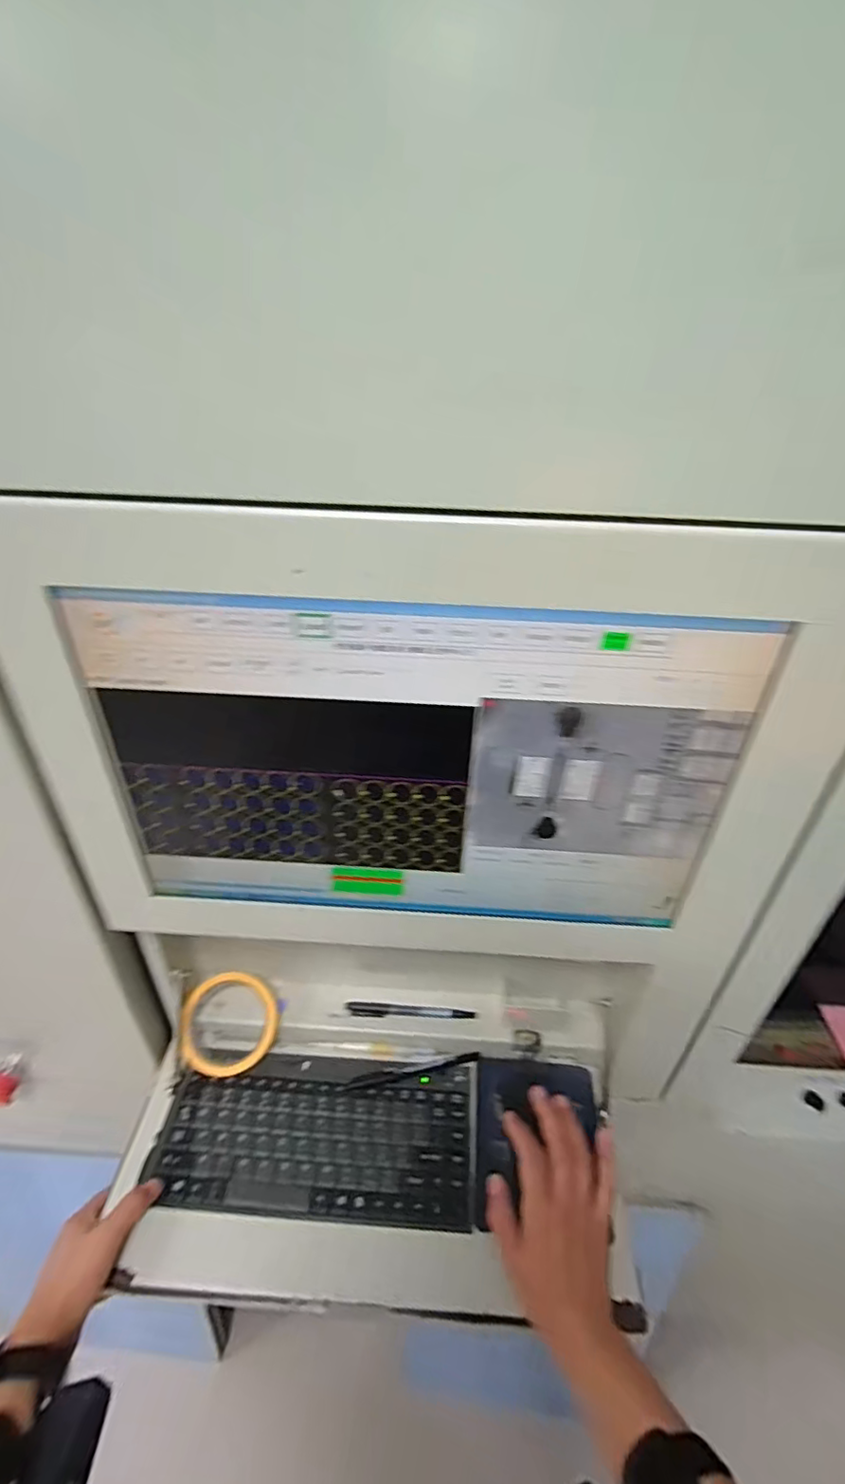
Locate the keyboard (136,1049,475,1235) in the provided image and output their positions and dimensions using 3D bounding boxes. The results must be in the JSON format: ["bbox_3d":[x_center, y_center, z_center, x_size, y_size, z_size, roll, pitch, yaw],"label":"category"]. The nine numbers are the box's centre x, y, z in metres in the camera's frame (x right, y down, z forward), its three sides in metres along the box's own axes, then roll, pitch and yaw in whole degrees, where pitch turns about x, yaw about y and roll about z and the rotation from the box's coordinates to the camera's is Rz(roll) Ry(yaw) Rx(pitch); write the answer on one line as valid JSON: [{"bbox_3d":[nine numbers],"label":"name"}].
[{"bbox_3d":[-0.096,0.372,0.559,0.288,0.019,0.138,4,35,1],"label":"keyboard"}]

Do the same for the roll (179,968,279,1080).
[{"bbox_3d":[-0.198,0.293,0.607,0.095,0.028,0.099,1,76,-3],"label":"roll"}]

